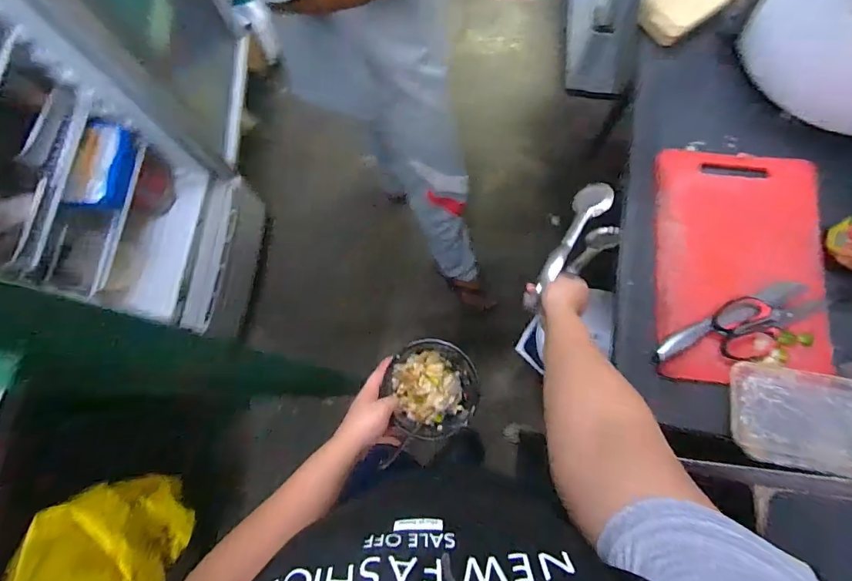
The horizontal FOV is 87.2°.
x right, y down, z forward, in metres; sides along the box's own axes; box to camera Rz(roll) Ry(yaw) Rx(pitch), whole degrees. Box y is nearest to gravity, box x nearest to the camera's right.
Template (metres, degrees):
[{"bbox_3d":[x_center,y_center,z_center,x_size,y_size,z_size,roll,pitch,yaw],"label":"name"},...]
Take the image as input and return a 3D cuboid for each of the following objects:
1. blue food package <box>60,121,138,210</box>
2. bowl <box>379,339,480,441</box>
[{"bbox_3d":[-0.725,-0.274,1.010,0.033,0.119,0.203,12,77,4],"label":"blue food package"},{"bbox_3d":[0.012,0.141,0.644,0.128,0.055,0.132,0,77,1],"label":"bowl"}]

